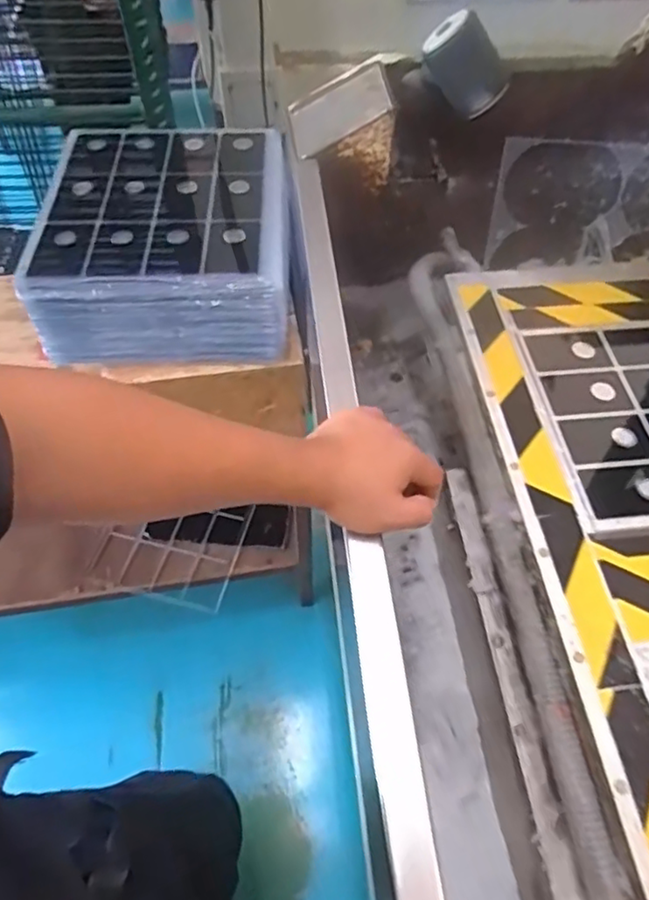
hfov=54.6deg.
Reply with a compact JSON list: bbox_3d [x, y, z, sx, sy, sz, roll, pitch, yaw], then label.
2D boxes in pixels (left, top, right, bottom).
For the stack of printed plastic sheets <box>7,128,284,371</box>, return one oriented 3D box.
[{"bbox_3d":[-0.203,-0.267,0.792,0.290,0.113,0.314,-4,55,-4],"label":"stack of printed plastic sheets"}]

